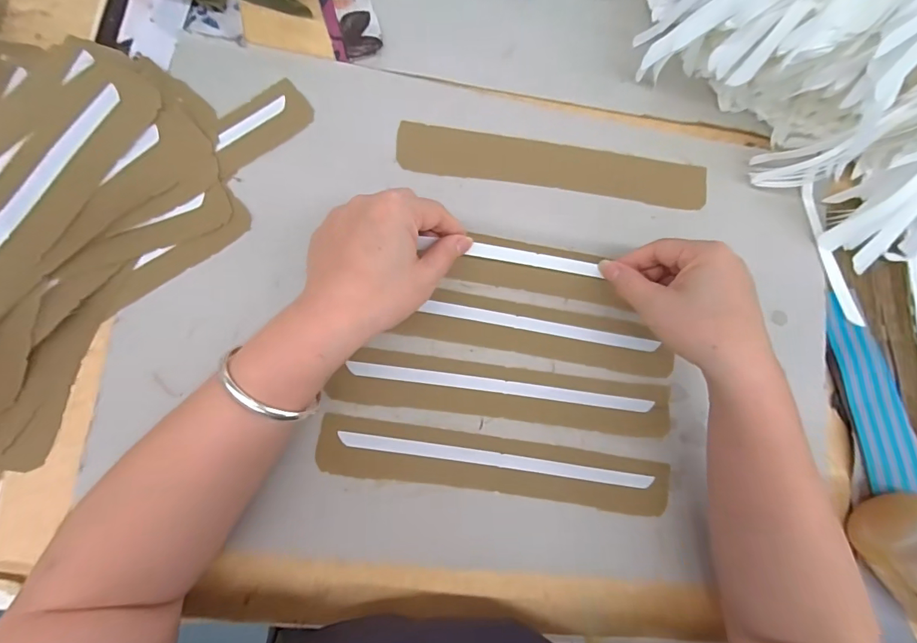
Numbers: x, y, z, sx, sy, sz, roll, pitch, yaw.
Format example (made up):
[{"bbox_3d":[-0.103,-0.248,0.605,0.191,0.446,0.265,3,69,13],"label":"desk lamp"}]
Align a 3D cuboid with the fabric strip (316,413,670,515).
[{"bbox_3d":[0.031,0.107,0.327,0.259,0.006,0.039,10,83,-6],"label":"fabric strip"}]

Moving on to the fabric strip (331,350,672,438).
[{"bbox_3d":[0.039,0.054,0.335,0.252,0.007,0.040,8,81,-7],"label":"fabric strip"}]

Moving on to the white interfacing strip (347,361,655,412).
[{"bbox_3d":[0.036,0.050,0.334,0.230,0.005,0.010,9,83,-6],"label":"white interfacing strip"}]

